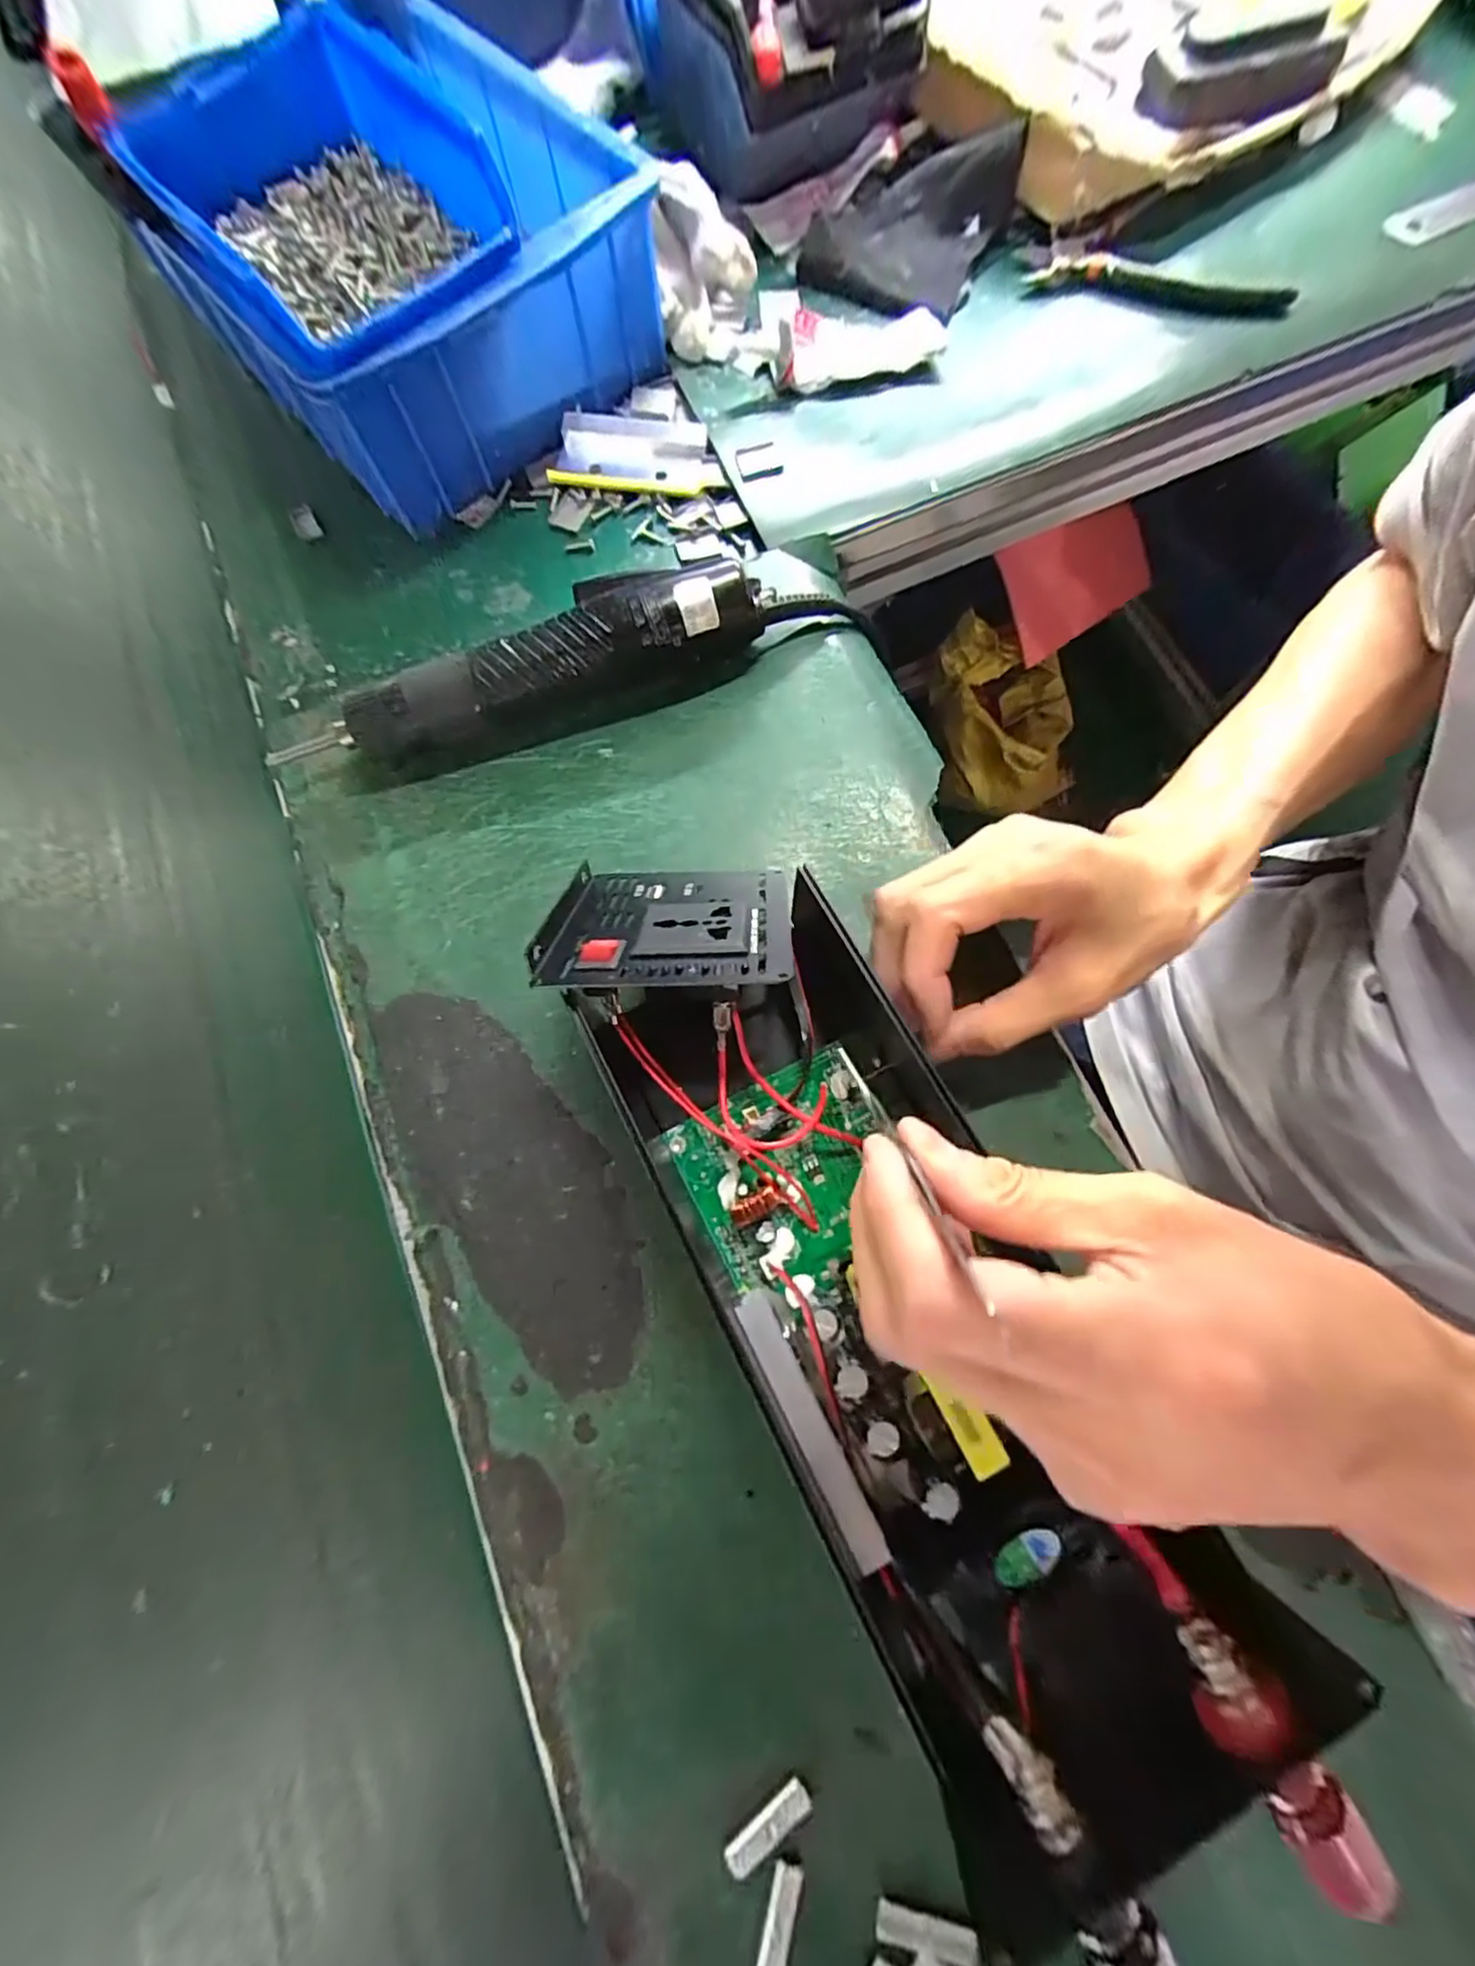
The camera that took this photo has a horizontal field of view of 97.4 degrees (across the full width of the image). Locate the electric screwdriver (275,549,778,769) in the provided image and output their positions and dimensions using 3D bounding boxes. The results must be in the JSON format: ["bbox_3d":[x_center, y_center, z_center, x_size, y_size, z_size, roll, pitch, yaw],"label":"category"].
[{"bbox_3d":[-0.099,-0.144,0.306,0.241,0.040,0.043,-18,74,-3],"label":"electric screwdriver"}]

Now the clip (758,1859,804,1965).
[{"bbox_3d":[0.013,0.293,0.202,0.009,0.004,0.030,13,75,6],"label":"clip"}]

